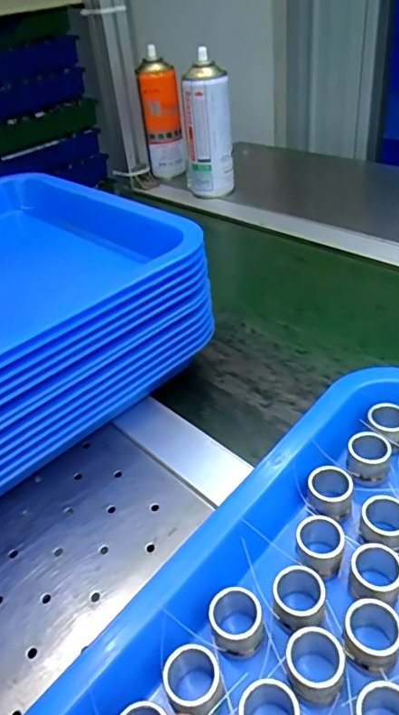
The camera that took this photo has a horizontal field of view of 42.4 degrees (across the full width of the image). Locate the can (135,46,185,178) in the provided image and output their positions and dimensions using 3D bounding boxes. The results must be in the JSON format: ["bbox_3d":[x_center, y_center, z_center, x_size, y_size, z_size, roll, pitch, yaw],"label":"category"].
[{"bbox_3d":[-0.056,-0.361,0.782,0.055,0.162,0.048,-7,38,1],"label":"can"}]

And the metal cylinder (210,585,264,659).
[{"bbox_3d":[0.018,0.125,0.246,0.024,0.016,0.024,-5,38,4],"label":"metal cylinder"}]

